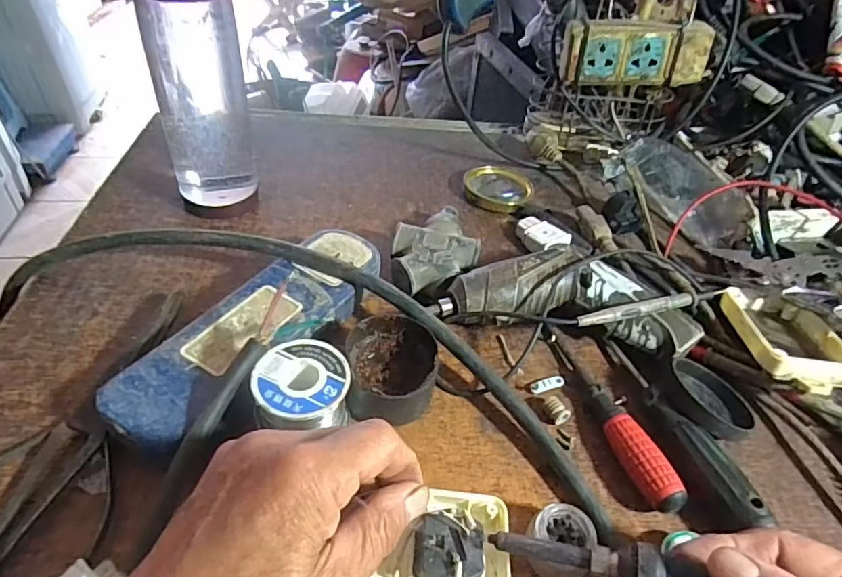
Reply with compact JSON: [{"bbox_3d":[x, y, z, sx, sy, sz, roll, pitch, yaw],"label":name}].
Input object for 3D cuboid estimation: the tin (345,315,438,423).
[{"bbox_3d":[-0.017,0.051,0.337,0.056,0.041,0.064,-1,43,-5],"label":"tin"}]

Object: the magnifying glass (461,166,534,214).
[{"bbox_3d":[0.074,-0.098,0.516,0.062,0.017,0.054,18,45,14],"label":"magnifying glass"}]

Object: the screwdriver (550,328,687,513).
[{"bbox_3d":[0.117,0.075,0.342,0.021,0.019,0.142,-10,45,-15],"label":"screwdriver"}]

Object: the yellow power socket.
[{"bbox_3d":[0.203,-0.224,0.507,0.132,0.058,0.026,2,43,-2],"label":"yellow power socket"}]

